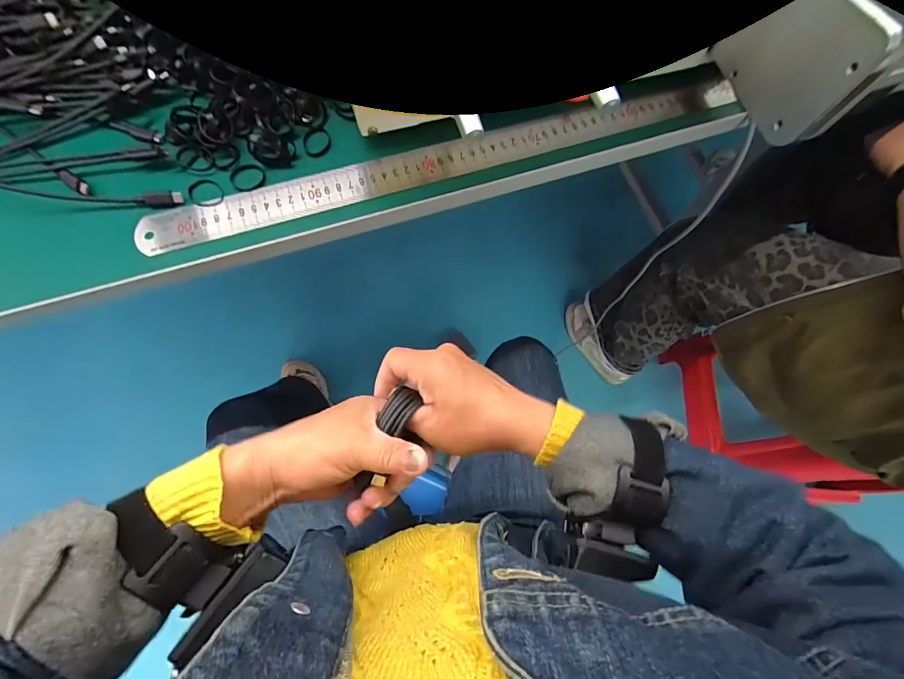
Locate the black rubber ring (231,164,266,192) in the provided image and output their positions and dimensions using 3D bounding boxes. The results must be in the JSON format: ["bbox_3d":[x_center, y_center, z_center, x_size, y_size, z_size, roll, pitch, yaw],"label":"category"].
[{"bbox_3d":[-0.171,-0.135,0.332,0.028,0.004,0.024,3,72,-1],"label":"black rubber ring"}]

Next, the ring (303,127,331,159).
[{"bbox_3d":[-0.117,-0.171,0.345,0.022,0.006,0.029,1,72,-2],"label":"ring"}]

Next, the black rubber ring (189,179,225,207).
[{"bbox_3d":[-0.201,-0.121,0.325,0.025,0.004,0.028,-19,74,-8],"label":"black rubber ring"}]

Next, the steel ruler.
[{"bbox_3d":[0.005,-0.162,0.349,0.522,0.004,0.040,-18,73,-8],"label":"steel ruler"}]

